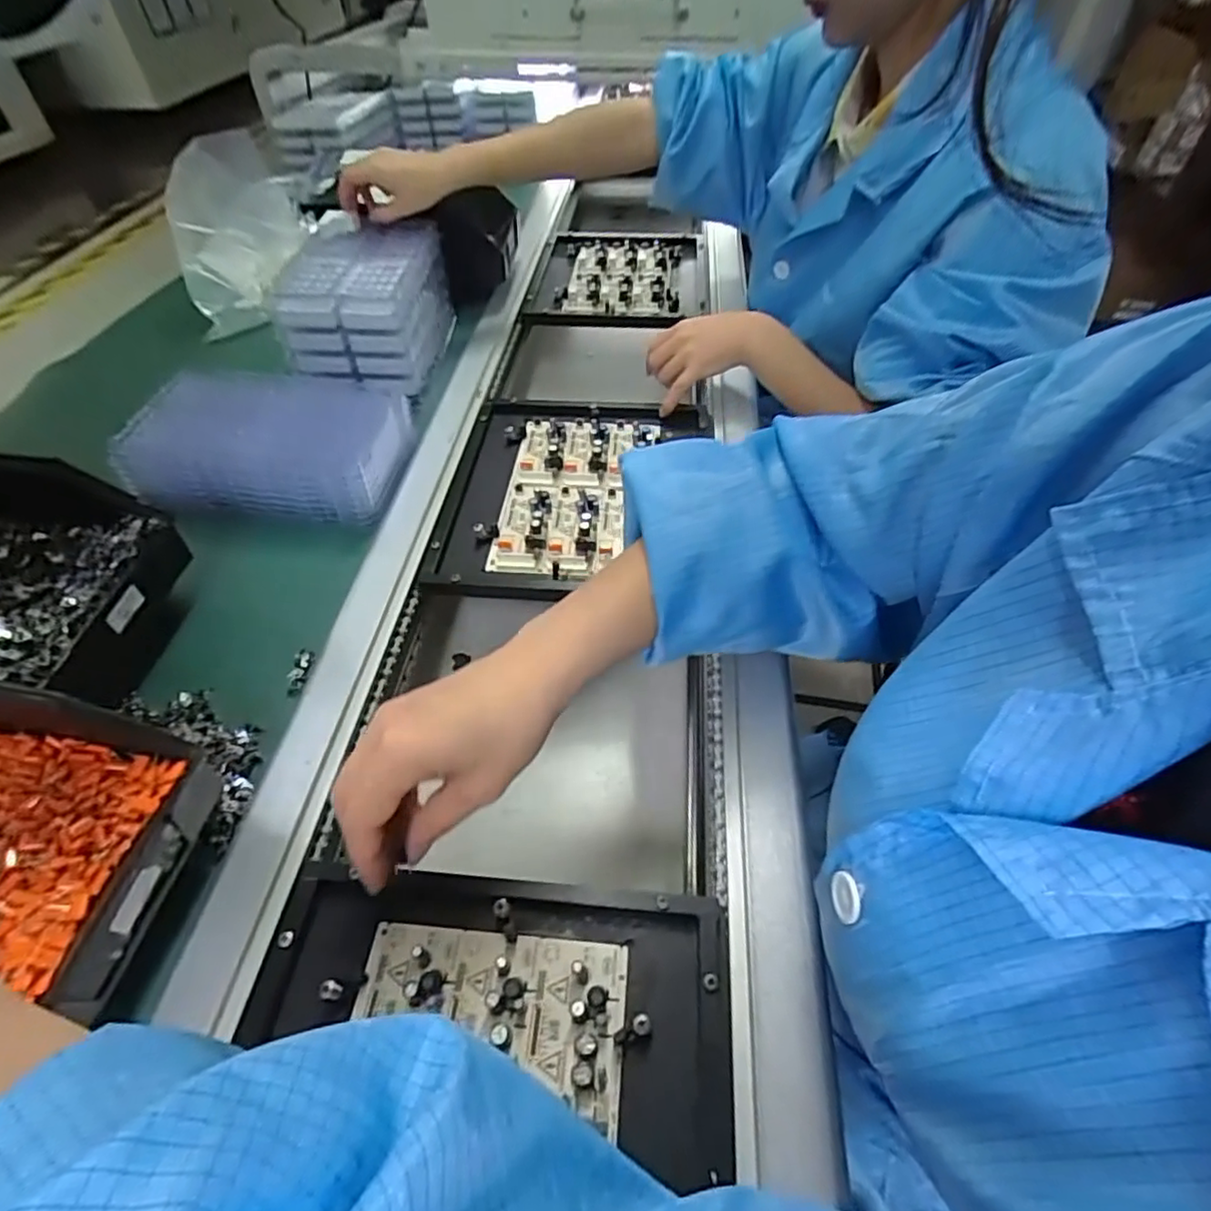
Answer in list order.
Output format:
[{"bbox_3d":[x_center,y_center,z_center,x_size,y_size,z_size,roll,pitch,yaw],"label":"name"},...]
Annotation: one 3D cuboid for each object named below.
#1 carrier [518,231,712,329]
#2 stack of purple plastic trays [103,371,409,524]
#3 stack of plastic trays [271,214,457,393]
[{"bbox_3d":[0.018,-0.450,0.846,0.230,0.044,0.250,1,50,1],"label":"carrier"},{"bbox_3d":[-0.293,-0.140,0.560,0.217,0.082,0.132,1,48,-1],"label":"stack of purple plastic trays"},{"bbox_3d":[-0.254,-0.325,0.682,0.127,0.110,0.188,1,50,1],"label":"stack of plastic trays"}]

